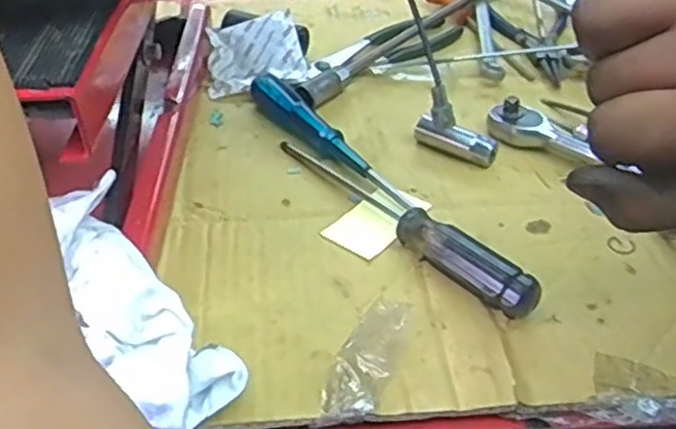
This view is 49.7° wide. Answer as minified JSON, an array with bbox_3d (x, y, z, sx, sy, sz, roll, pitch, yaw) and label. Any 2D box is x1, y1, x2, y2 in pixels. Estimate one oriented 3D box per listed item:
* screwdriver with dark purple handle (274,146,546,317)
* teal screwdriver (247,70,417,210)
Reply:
[{"bbox_3d":[0.035,-0.003,0.490,0.024,0.034,0.236,-27,49,-29],"label":"screwdriver with dark purple handle"},{"bbox_3d":[-0.008,-0.063,0.561,0.029,0.023,0.188,-27,48,-29],"label":"teal screwdriver"}]

